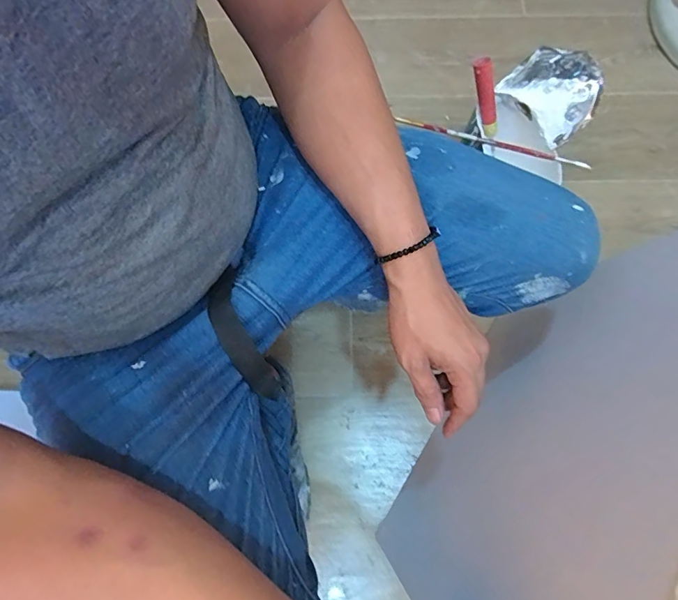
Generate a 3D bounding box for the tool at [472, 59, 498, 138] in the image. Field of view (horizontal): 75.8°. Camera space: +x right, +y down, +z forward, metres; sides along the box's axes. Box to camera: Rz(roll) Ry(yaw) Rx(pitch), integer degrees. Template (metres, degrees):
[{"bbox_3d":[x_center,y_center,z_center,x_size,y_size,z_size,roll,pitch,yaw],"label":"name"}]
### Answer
[{"bbox_3d":[0.226,-0.304,0.667,0.024,0.125,0.020,-37,44,-9],"label":"tool"}]

